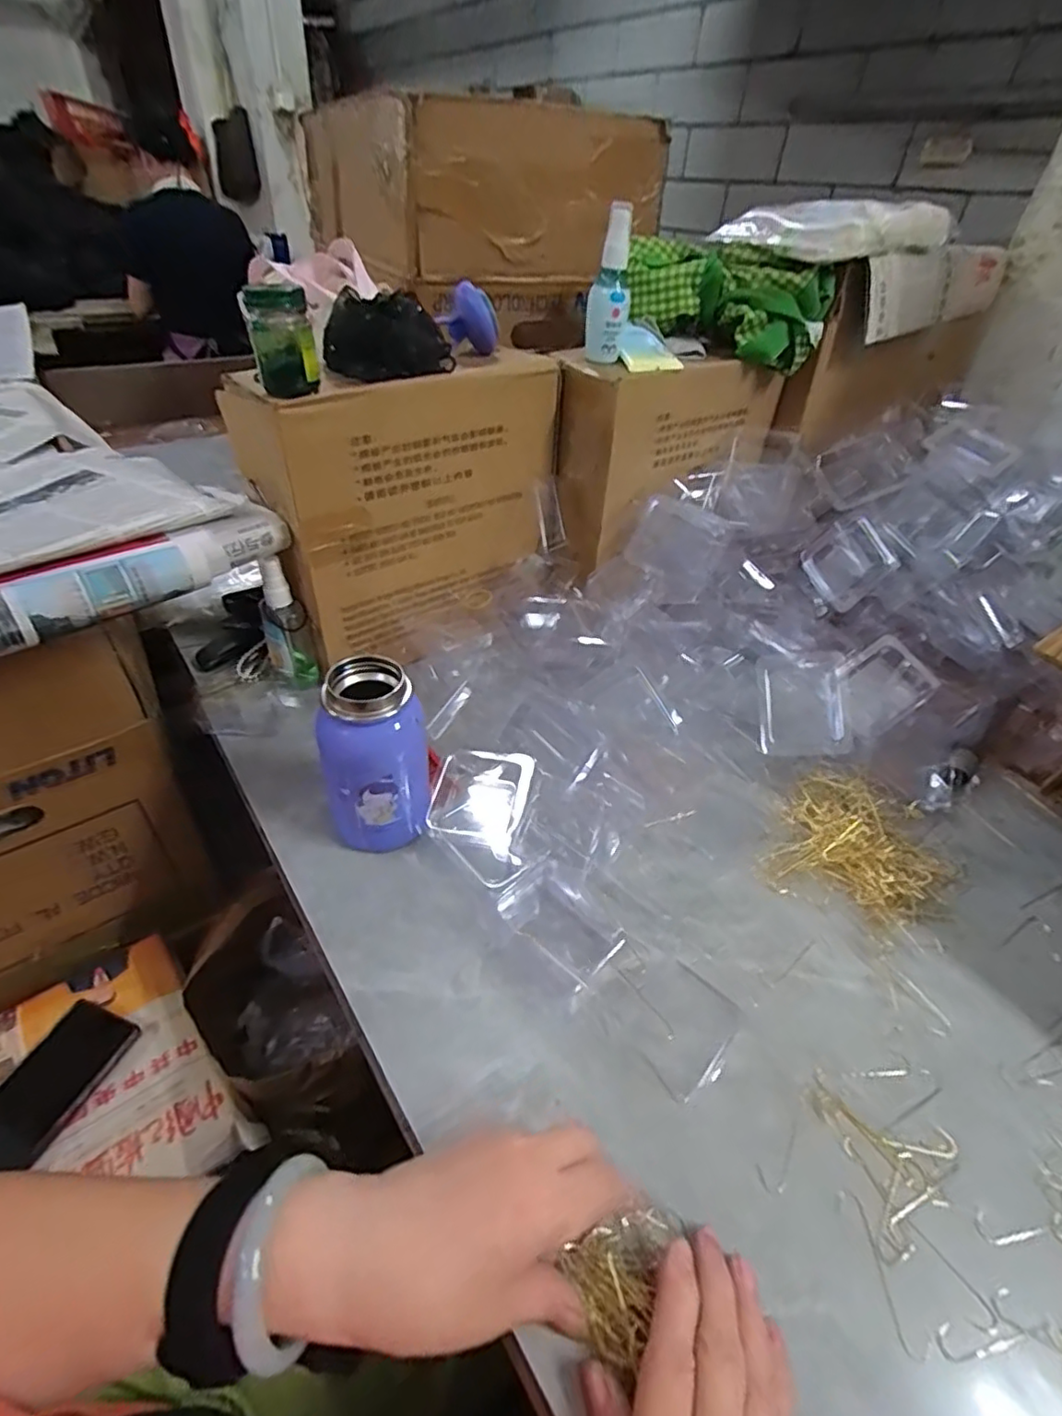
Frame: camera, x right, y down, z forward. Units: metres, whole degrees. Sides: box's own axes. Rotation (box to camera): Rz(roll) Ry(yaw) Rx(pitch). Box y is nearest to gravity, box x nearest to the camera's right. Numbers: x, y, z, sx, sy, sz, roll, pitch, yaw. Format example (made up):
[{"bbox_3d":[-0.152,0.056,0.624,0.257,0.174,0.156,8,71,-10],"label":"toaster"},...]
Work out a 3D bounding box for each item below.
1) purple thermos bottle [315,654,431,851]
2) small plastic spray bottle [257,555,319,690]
[{"bbox_3d":[-0.112,0.040,0.447,0.070,0.141,0.061,-7,42,-15],"label":"purple thermos bottle"},{"bbox_3d":[-0.229,-0.079,0.575,0.039,0.124,0.039,-11,43,-19],"label":"small plastic spray bottle"}]

